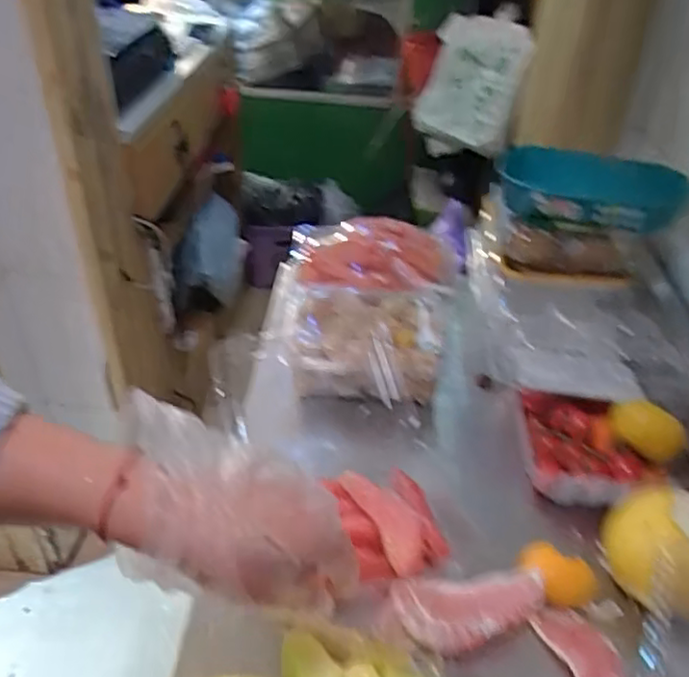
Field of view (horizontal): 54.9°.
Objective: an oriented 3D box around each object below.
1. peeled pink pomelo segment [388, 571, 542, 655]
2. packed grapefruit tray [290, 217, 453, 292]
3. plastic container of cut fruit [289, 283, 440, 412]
[{"bbox_3d":[0.093,0.199,0.488,0.110,0.025,0.047,-4,38,-9],"label":"peeled pink pomelo segment"},{"bbox_3d":[0.033,-0.101,0.820,0.197,0.041,0.139,3,37,0],"label":"packed grapefruit tray"},{"bbox_3d":[0.022,0.000,0.724,0.161,0.064,0.135,4,37,1],"label":"plastic container of cut fruit"}]

